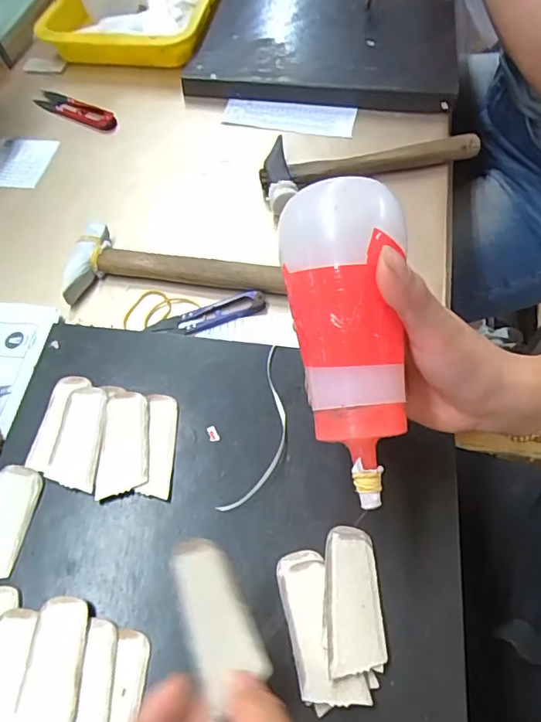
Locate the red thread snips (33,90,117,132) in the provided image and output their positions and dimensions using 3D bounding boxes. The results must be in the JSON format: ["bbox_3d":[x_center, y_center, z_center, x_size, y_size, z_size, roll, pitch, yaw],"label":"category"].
[{"bbox_3d":[-0.220,-0.284,0.584,0.114,0.010,0.027,29,64,18],"label":"red thread snips"}]

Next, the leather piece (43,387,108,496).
[{"bbox_3d":[-0.128,0.050,0.352,0.032,0.004,0.070,4,59,4],"label":"leather piece"}]

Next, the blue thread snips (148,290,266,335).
[{"bbox_3d":[-0.050,-0.037,0.430,0.093,0.012,0.021,-18,60,-9],"label":"blue thread snips"}]

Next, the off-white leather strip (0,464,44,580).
[{"bbox_3d":[-0.168,0.100,0.323,0.032,0.008,0.070,8,59,7],"label":"off-white leather strip"}]

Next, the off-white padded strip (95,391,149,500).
[{"bbox_3d":[-0.098,0.054,0.349,0.032,0.006,0.070,-4,59,0],"label":"off-white padded strip"}]

